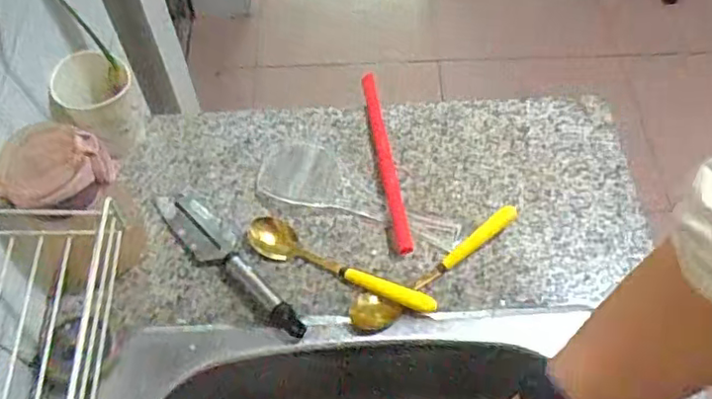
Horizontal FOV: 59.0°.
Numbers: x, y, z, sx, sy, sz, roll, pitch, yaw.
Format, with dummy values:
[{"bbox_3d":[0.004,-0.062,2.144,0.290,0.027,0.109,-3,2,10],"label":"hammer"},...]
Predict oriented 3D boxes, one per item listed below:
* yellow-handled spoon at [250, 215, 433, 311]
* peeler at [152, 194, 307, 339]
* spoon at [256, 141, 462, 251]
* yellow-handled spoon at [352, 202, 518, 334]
[{"bbox_3d":[-0.012,0.054,0.547,0.171,0.021,0.034,19,61,11],"label":"yellow-handled spoon"},{"bbox_3d":[-0.115,0.053,0.549,0.039,0.019,0.186,-36,66,-19],"label":"peeler"},{"bbox_3d":[-0.003,0.002,0.584,0.196,0.012,0.070,29,63,16],"label":"spoon"},{"bbox_3d":[0.072,0.052,0.548,0.184,0.020,0.031,-36,66,-19],"label":"yellow-handled spoon"}]

